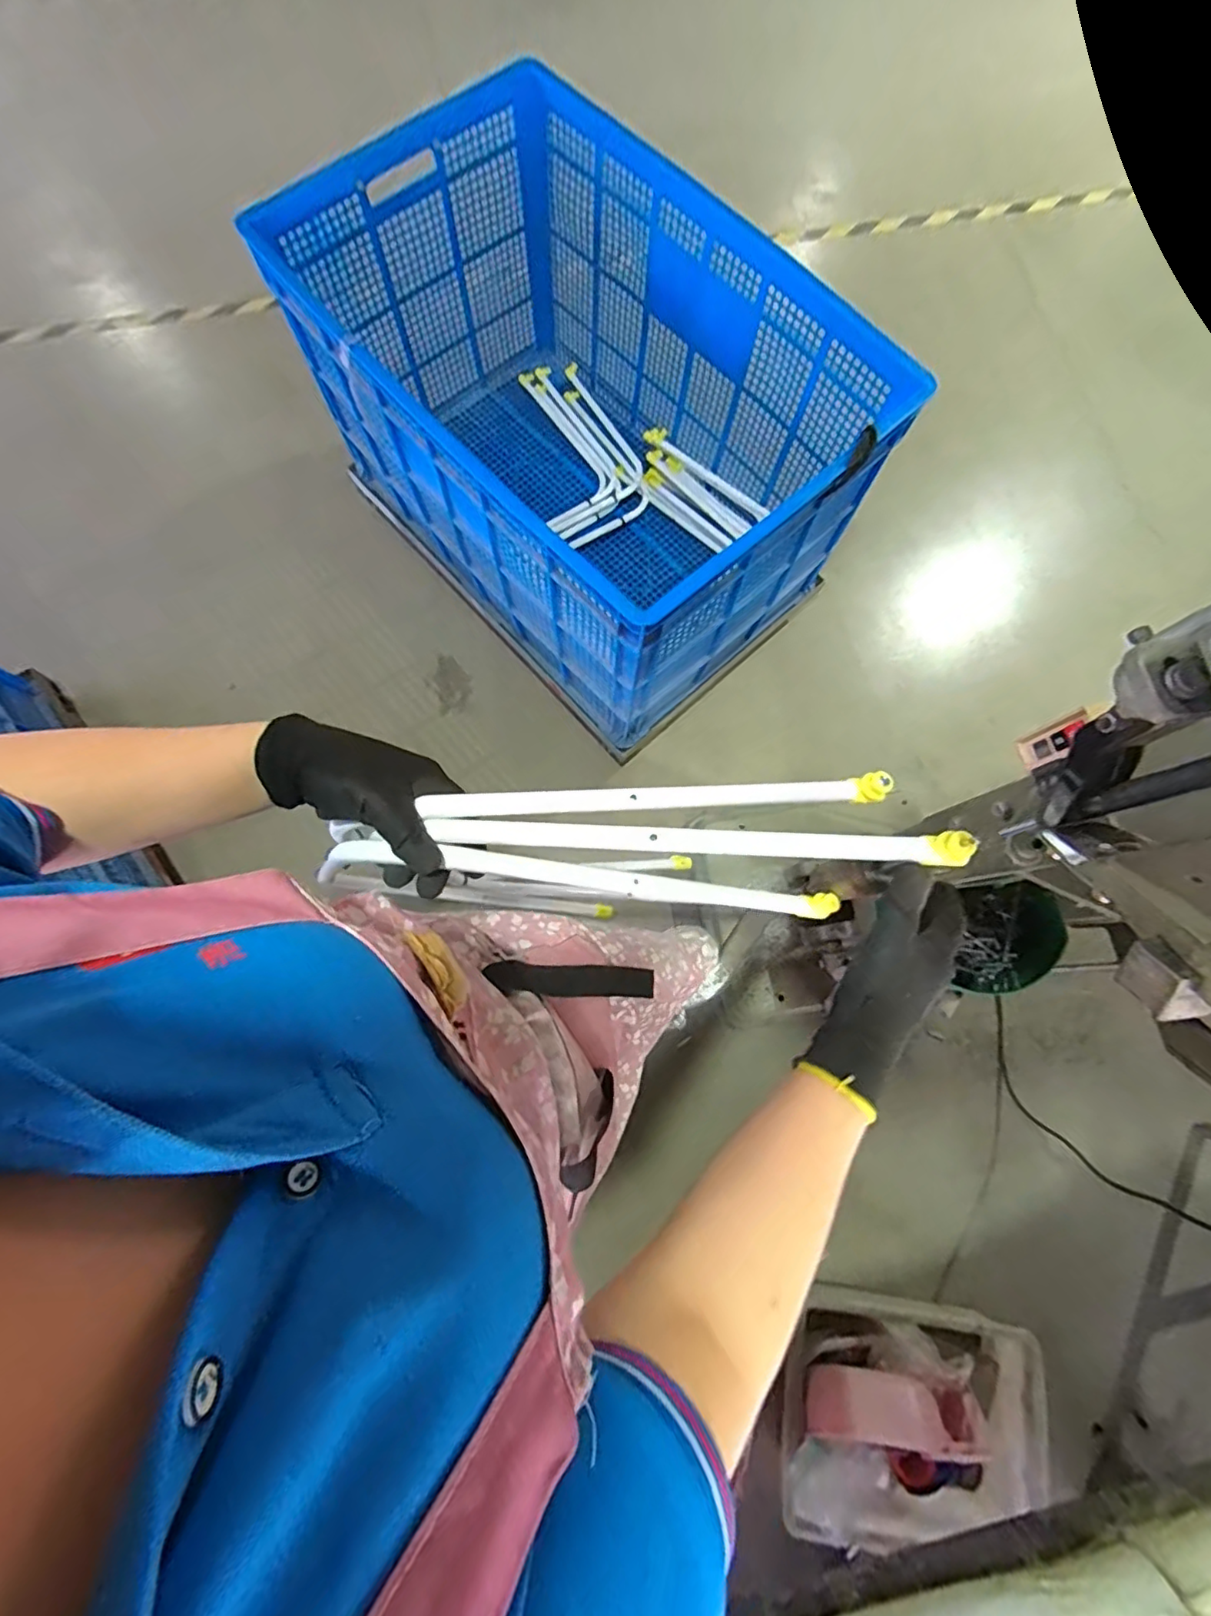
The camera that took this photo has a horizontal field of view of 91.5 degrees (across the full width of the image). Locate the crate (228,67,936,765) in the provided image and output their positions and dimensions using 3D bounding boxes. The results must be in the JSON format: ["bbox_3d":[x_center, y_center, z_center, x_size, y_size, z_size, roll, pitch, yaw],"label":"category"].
[{"bbox_3d":[-0.046,-0.778,1.271,1.054,0.644,0.722,44,79,9],"label":"crate"}]

